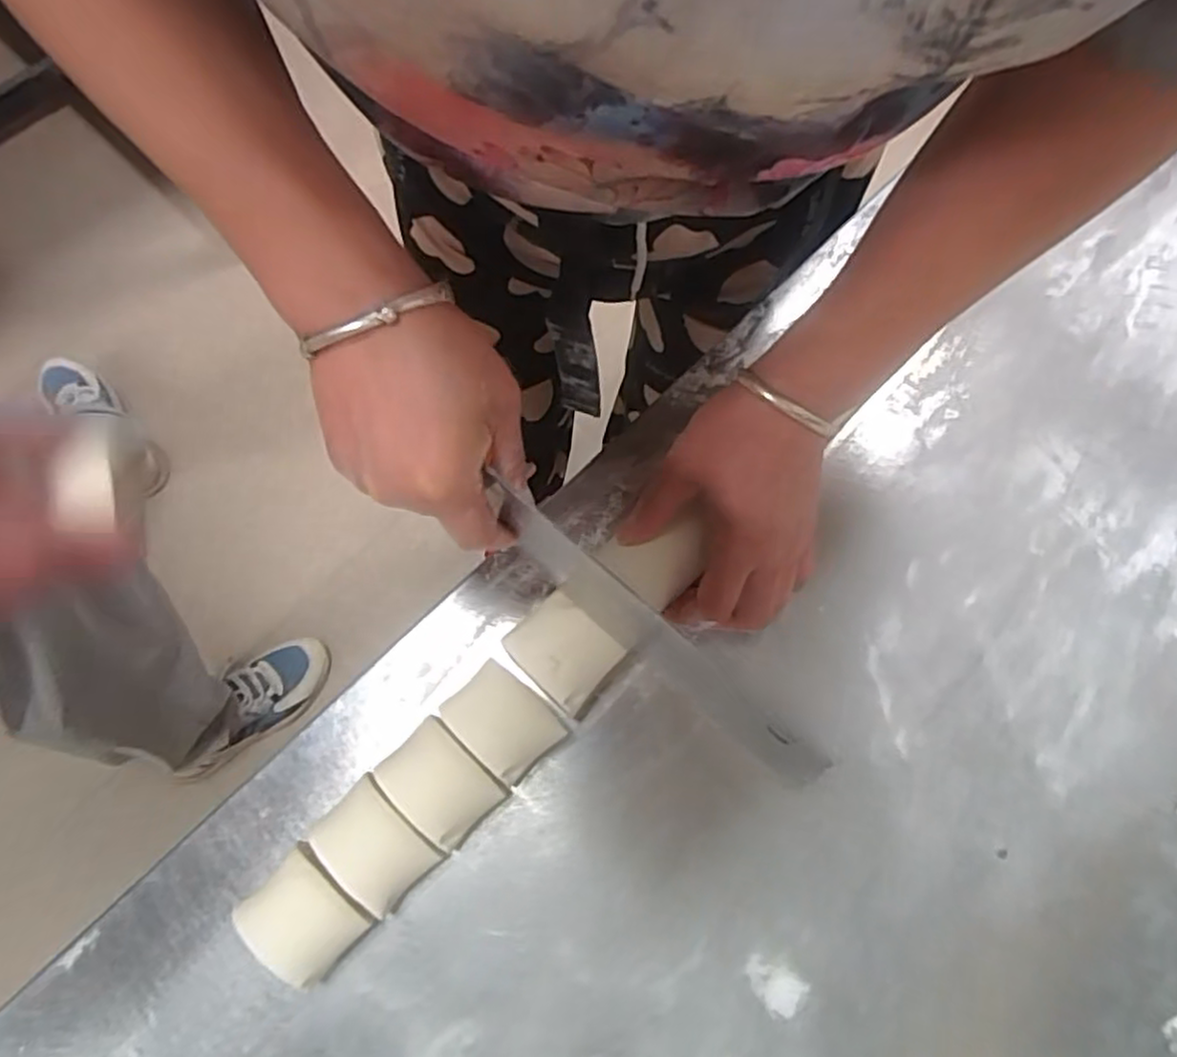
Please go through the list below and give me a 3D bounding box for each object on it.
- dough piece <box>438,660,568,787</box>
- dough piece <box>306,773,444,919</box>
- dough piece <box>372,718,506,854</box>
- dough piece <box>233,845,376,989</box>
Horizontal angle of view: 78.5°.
[{"bbox_3d":[-0.044,0.100,0.374,0.053,0.028,0.041,41,76,13],"label":"dough piece"},{"bbox_3d":[-0.104,0.154,0.351,0.053,0.029,0.039,41,76,13],"label":"dough piece"},{"bbox_3d":[-0.074,0.129,0.364,0.054,0.028,0.039,40,76,13],"label":"dough piece"},{"bbox_3d":[-0.135,0.182,0.341,0.053,0.034,0.042,41,76,13],"label":"dough piece"}]

